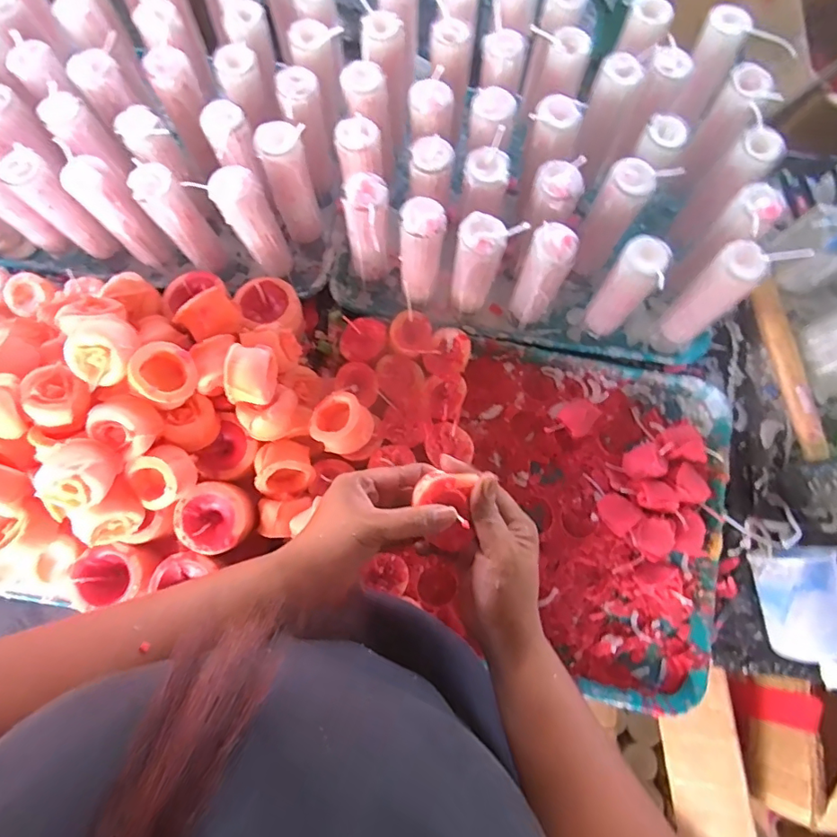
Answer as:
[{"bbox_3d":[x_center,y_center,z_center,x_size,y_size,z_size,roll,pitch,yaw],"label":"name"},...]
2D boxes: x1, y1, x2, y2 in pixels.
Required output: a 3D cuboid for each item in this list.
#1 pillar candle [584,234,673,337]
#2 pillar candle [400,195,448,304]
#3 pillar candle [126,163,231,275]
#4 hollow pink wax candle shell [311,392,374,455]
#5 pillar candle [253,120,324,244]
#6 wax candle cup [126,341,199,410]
[{"bbox_3d":[0.204,-0.124,0.520,0.048,0.157,0.041,32,79,7],"label":"pillar candle"},{"bbox_3d":[0.004,-0.165,0.516,0.040,0.132,0.043,0,77,-1],"label":"pillar candle"},{"bbox_3d":[-0.241,-0.199,0.530,0.041,0.151,0.036,-36,80,-8],"label":"pillar candle"},{"bbox_3d":[-0.077,0.007,0.508,0.054,0.050,0.059,0,77,-1],"label":"hollow pink wax candle shell"},{"bbox_3d":[-0.135,-0.247,0.538,0.047,0.144,0.044,0,77,-1],"label":"pillar candle"},{"bbox_3d":[-0.232,-0.038,0.463,0.056,0.031,0.053,30,61,-19],"label":"wax candle cup"}]

